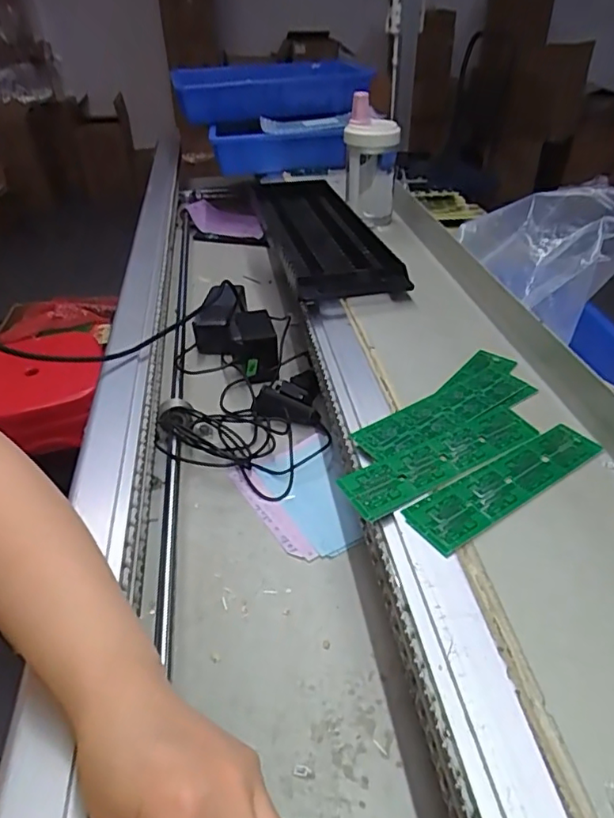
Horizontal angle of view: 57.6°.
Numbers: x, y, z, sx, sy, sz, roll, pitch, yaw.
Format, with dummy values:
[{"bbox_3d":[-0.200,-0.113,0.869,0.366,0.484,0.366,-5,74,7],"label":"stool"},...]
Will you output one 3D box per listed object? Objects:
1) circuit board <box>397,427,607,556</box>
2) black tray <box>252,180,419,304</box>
[{"bbox_3d":[0.155,0.056,0.433,0.179,0.004,0.048,-24,42,-26],"label":"circuit board"},{"bbox_3d":[0.015,-0.258,0.838,0.139,0.045,0.443,-8,38,-9],"label":"black tray"}]

